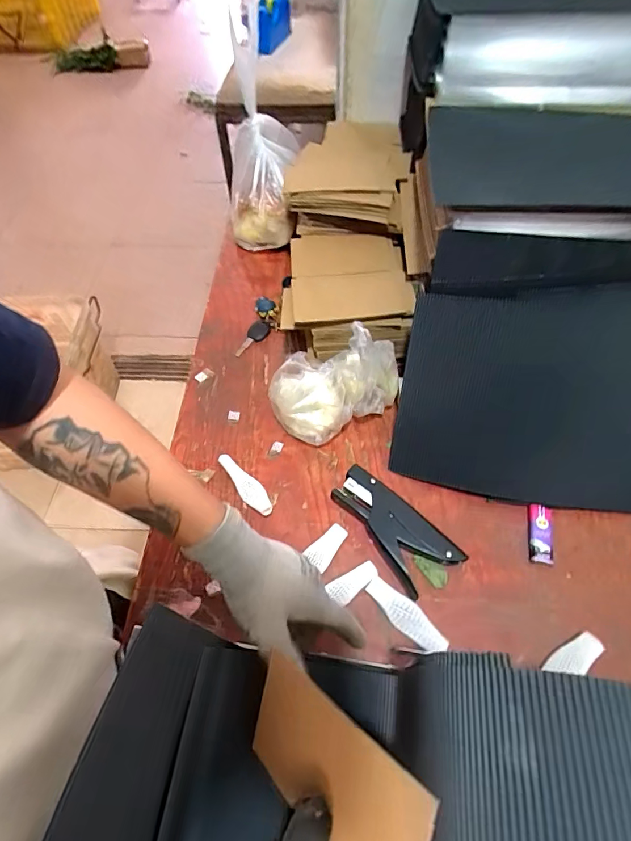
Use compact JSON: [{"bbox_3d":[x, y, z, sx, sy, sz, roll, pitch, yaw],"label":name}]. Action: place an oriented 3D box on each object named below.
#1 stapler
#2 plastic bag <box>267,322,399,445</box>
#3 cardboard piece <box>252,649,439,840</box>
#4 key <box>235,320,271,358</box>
[{"bbox_3d":[0.084,0.113,0.470,0.066,0.023,0.143,-30,61,-19],"label":"stapler"},{"bbox_3d":[0.023,-0.050,0.509,0.129,0.145,0.123,24,59,15],"label":"plastic bag"},{"bbox_3d":[0.006,0.211,0.254,0.136,0.007,0.077,13,90,49],"label":"cardboard piece"},{"bbox_3d":[-0.092,-0.125,0.635,0.022,0.019,0.074,27,60,17],"label":"key"}]

